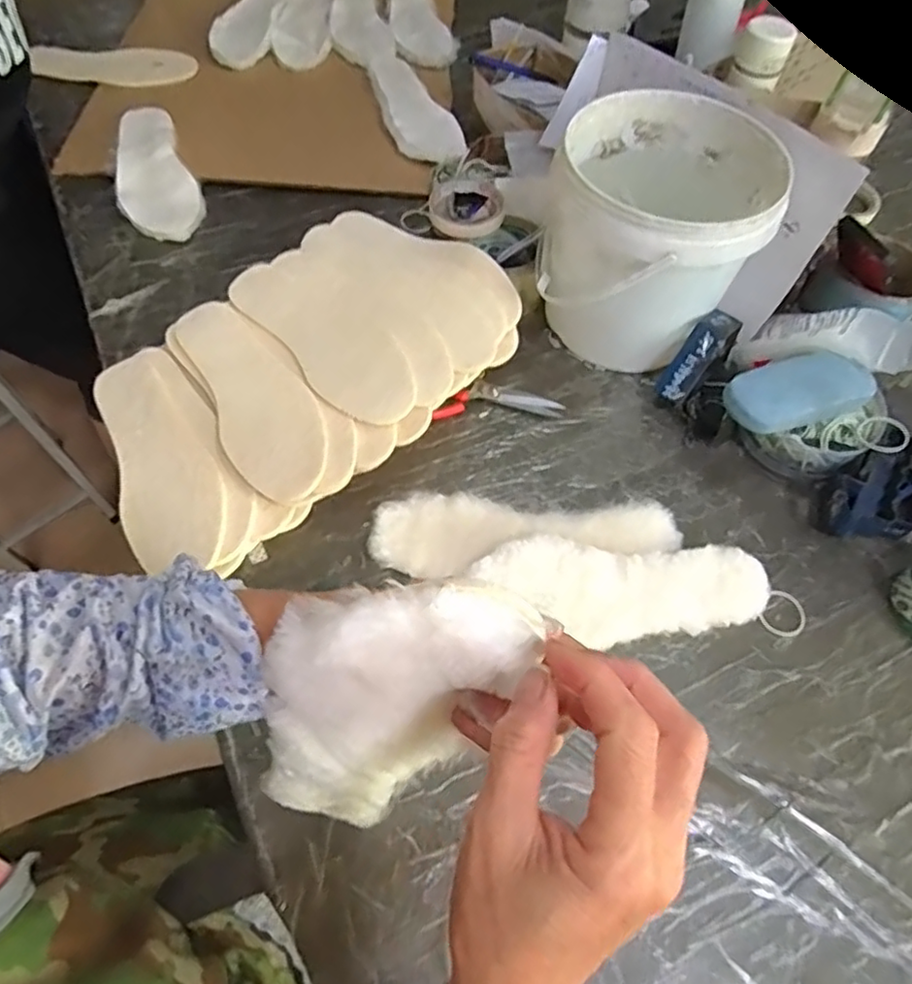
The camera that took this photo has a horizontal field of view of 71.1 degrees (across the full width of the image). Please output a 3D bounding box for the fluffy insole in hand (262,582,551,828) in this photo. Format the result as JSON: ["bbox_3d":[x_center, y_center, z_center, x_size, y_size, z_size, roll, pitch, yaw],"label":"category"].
[{"bbox_3d":[-0.050,0.112,0.312,0.094,0.228,0.015,23,40,-9],"label":"fluffy insole in hand"}]

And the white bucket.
[{"bbox_3d":[0.191,-0.255,0.658,0.196,0.186,0.214,3,57,-5],"label":"white bucket"}]

